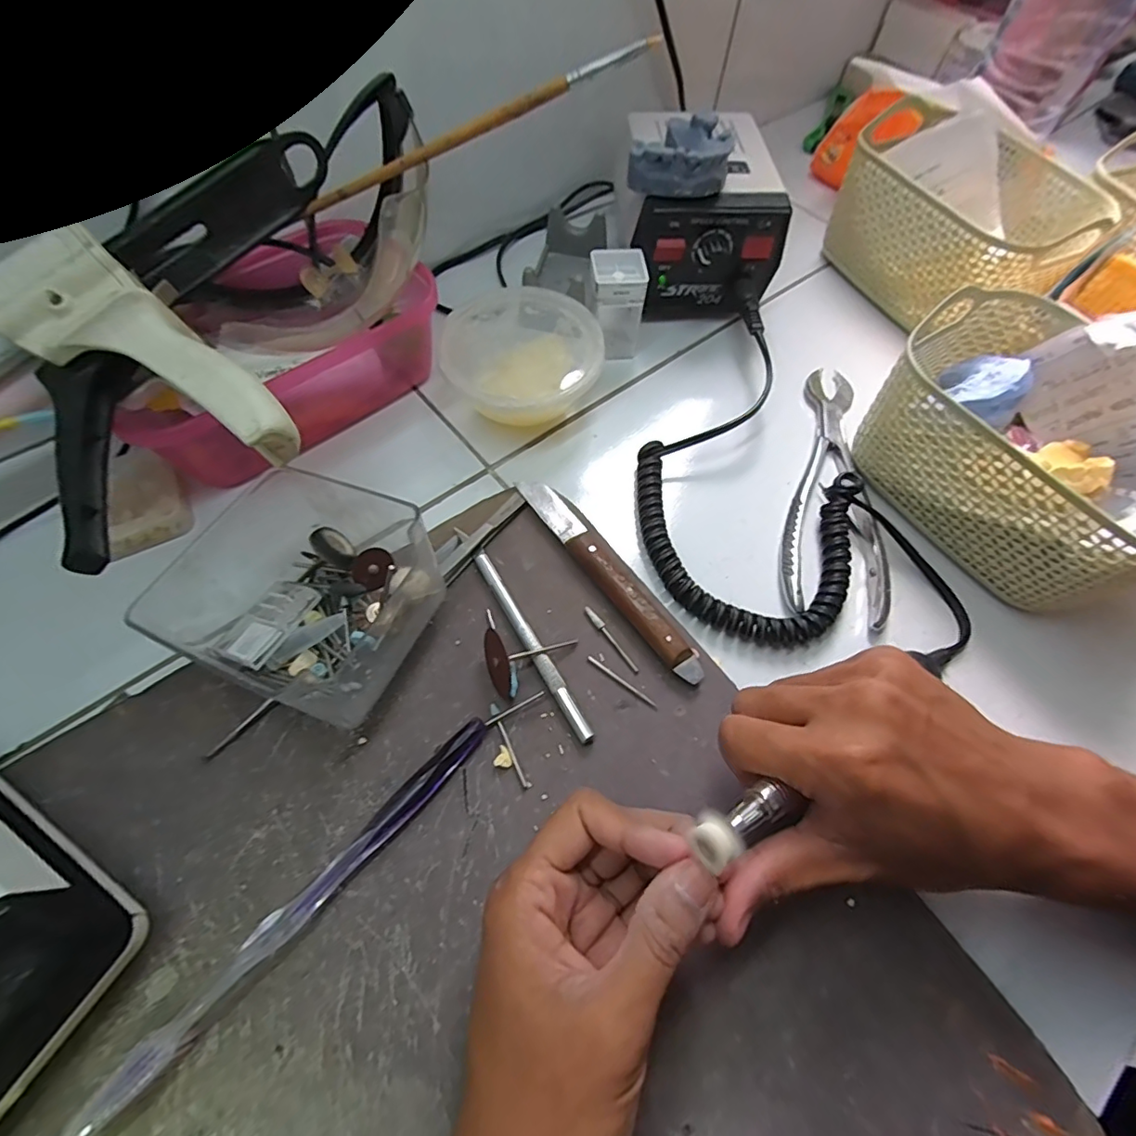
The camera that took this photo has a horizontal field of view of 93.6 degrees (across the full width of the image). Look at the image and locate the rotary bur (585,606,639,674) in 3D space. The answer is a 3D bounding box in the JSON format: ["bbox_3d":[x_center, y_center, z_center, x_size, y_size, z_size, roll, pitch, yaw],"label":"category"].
[{"bbox_3d":[0.023,0.037,0.285,0.005,0.004,0.043,-30,68,-17],"label":"rotary bur"}]

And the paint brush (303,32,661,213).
[{"bbox_3d":[-0.053,-0.218,0.268,0.195,0.006,0.007,-11,61,18],"label":"paint brush"}]

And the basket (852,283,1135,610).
[{"bbox_3d":[0.258,-0.065,0.299,0.117,0.091,0.166,-31,68,-17],"label":"basket"}]

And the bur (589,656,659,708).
[{"bbox_3d":[0.028,0.058,0.275,0.043,0.004,0.004,35,67,14],"label":"bur"}]

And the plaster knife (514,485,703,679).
[{"bbox_3d":[0.023,0.002,0.298,0.022,0.014,0.147,-33,69,-18],"label":"plaster knife"}]

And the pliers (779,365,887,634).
[{"bbox_3d":[0.163,-0.057,0.337,0.058,0.014,0.192,10,63,2],"label":"pliers"}]

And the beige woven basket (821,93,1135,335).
[{"bbox_3d":[0.291,-0.258,0.400,0.127,0.088,0.160,-24,67,-14],"label":"beige woven basket"}]

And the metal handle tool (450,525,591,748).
[{"bbox_3d":[-0.025,0.030,0.284,0.008,0.008,0.136,-27,67,-16],"label":"metal handle tool"}]

